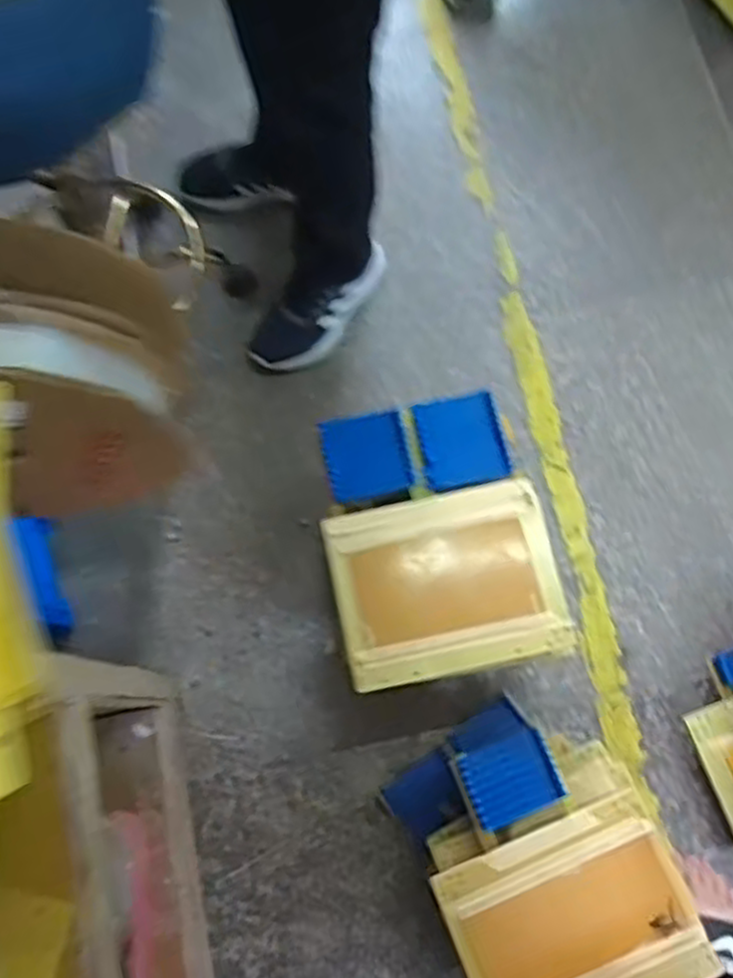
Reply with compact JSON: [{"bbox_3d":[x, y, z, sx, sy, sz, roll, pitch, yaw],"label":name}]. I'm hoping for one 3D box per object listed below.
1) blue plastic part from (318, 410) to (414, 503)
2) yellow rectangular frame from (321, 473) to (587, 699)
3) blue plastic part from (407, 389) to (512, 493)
[{"bbox_3d":[0.000,-0.041,0.904,0.096,0.017,0.104,-12,74,-4],"label":"blue plastic part"},{"bbox_3d":[0.091,0.104,0.858,0.249,0.018,0.203,-12,75,-3],"label":"yellow rectangular frame"},{"bbox_3d":[0.115,-0.057,0.909,0.096,0.025,0.108,-18,82,8],"label":"blue plastic part"}]

